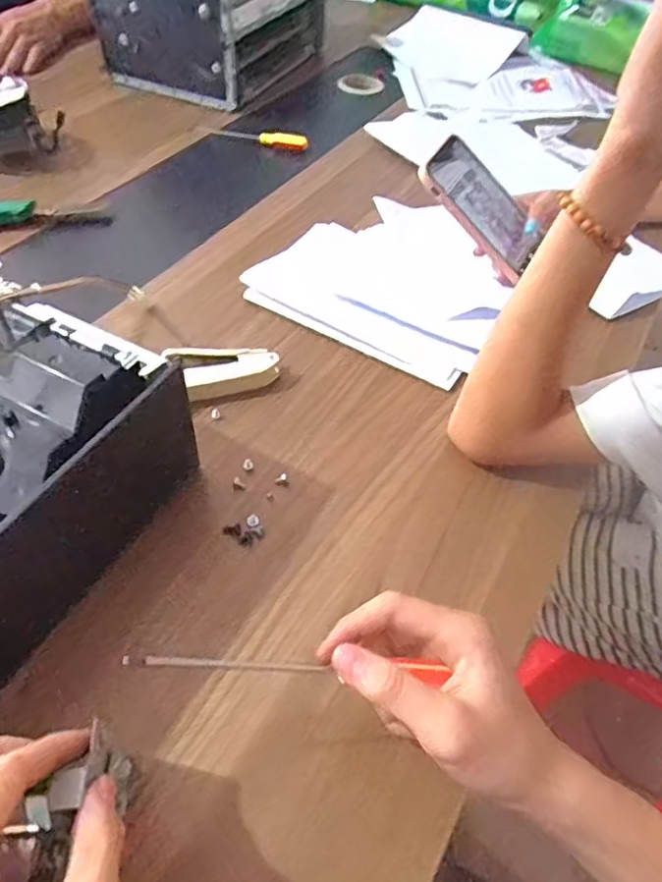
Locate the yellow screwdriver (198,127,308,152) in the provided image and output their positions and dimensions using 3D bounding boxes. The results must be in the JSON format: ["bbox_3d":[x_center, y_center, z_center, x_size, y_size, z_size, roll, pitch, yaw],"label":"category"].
[{"bbox_3d":[-0.099,-0.396,0.789,0.141,0.016,0.021,10,50,5],"label":"yellow screwdriver"}]

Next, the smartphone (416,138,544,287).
[{"bbox_3d":[0.149,-0.229,0.600,0.141,0.011,0.082,47,63,-6],"label":"smartphone"}]

